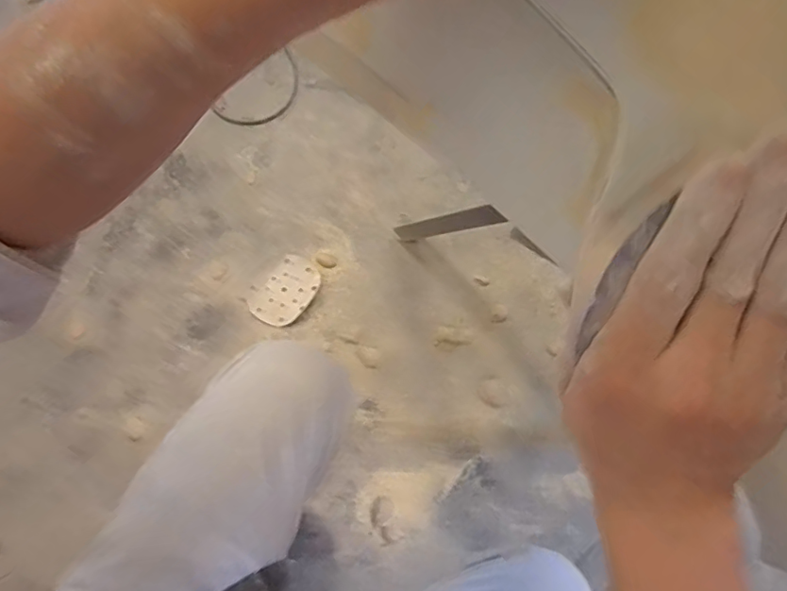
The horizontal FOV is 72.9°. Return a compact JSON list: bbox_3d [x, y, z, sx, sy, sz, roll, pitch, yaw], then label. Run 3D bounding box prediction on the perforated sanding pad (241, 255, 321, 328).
[{"bbox_3d":[-0.202,-0.008,1.000,0.106,0.011,0.138,41,71,15],"label":"perforated sanding pad"}]

